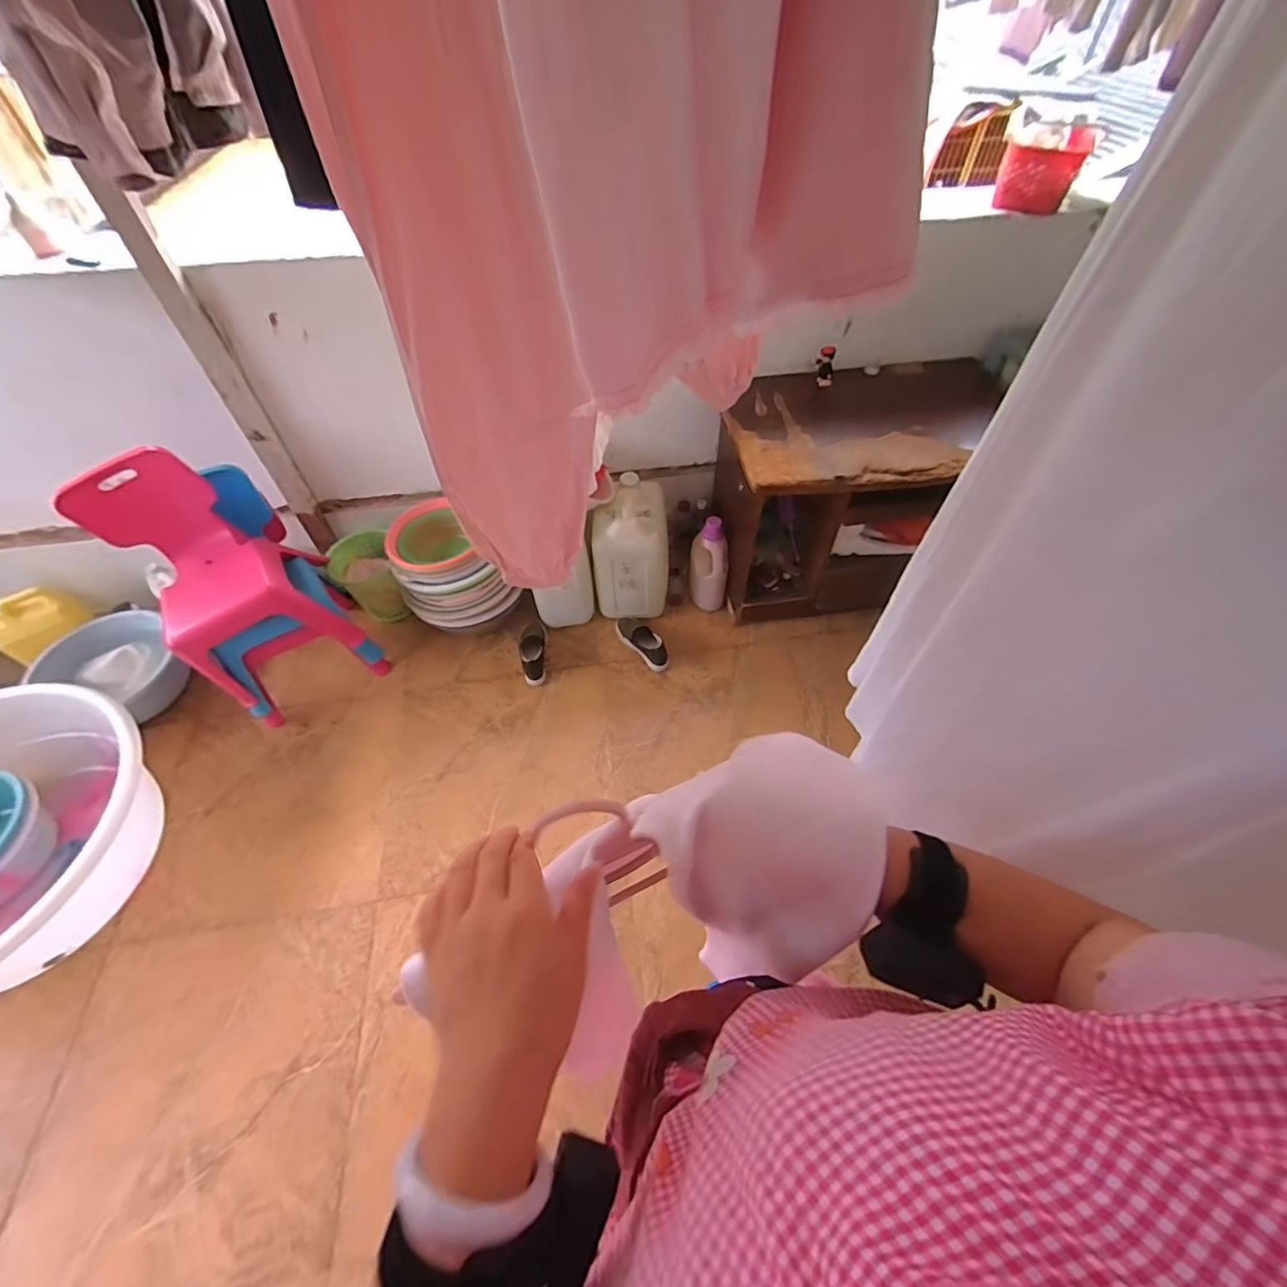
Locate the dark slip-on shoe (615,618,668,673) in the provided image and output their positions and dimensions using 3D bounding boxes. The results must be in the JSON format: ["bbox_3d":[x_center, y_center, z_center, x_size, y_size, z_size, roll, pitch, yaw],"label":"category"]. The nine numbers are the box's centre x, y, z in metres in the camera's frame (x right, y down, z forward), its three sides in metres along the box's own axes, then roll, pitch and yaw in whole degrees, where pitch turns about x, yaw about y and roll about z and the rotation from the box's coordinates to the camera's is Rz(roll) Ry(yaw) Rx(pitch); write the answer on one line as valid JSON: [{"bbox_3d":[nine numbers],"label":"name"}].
[{"bbox_3d":[-0.012,-0.018,1.729,0.078,0.079,0.231,-32,59,-22],"label":"dark slip-on shoe"}]

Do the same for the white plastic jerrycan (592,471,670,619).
[{"bbox_3d":[-0.044,-0.286,1.747,0.223,0.385,0.260,-4,53,-3],"label":"white plastic jerrycan"}]

